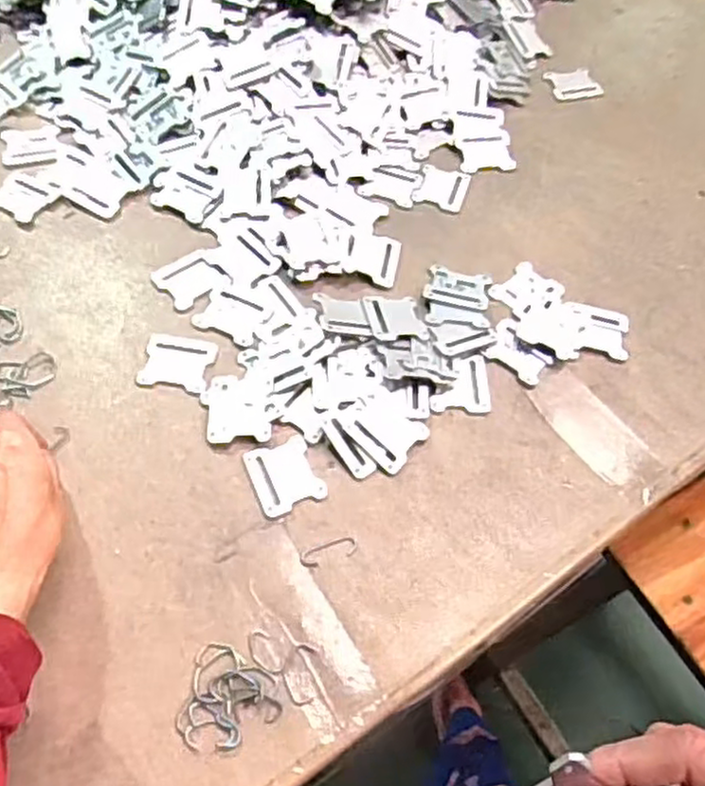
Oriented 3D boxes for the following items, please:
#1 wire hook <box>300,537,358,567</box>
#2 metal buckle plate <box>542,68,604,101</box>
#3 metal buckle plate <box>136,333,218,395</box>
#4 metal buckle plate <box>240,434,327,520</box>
[{"bbox_3d":[-0.015,0.102,0.460,0.038,0.004,0.013,-14,61,-12],"label":"wire hook"},{"bbox_3d":[0.224,-0.313,0.723,0.053,0.009,0.039,-16,71,-8],"label":"metal buckle plate"},{"bbox_3d":[-0.128,-0.023,0.525,0.051,0.004,0.045,10,59,2],"label":"metal buckle plate"},{"bbox_3d":[-0.046,0.055,0.480,0.044,0.004,0.049,-19,62,-15],"label":"metal buckle plate"}]

